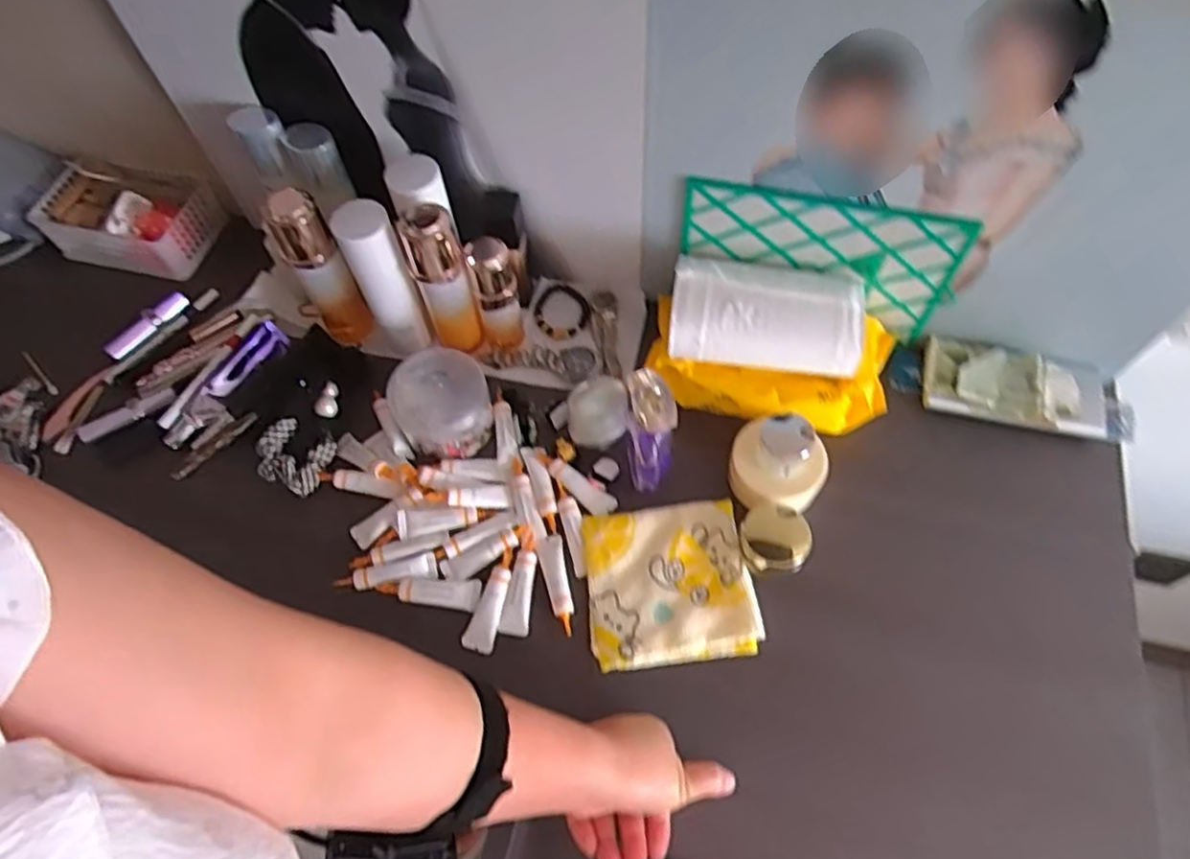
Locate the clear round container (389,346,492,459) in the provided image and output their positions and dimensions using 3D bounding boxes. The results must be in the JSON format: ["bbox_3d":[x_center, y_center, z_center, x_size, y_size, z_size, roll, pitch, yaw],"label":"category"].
[{"bbox_3d":[-0.133,-0.022,0.627,0.081,0.060,0.078,-1,61,2],"label":"clear round container"}]

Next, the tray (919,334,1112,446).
[{"bbox_3d":[0.371,-0.037,0.632,0.155,0.032,0.075,11,62,9],"label":"tray"}]

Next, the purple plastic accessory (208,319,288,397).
[{"bbox_3d":[-0.329,-0.064,0.687,0.030,0.020,0.088,31,67,18],"label":"purple plastic accessory"}]

